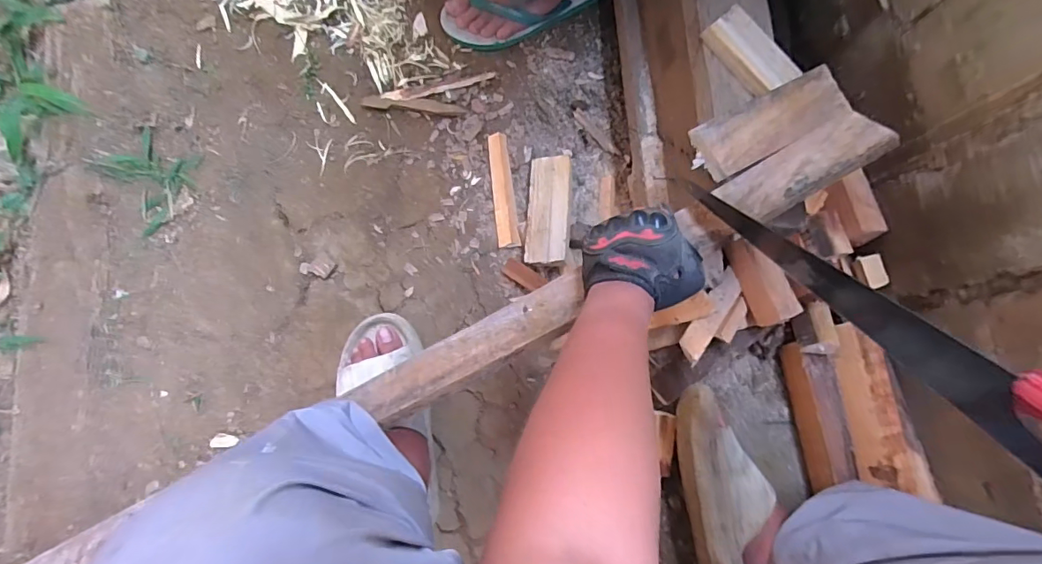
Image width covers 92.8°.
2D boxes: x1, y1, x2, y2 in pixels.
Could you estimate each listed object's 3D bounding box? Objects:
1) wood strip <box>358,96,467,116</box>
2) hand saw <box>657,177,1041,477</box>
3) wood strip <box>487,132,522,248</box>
[{"bbox_3d":[-0.167,-0.276,0.774,0.163,0.006,0.021,8,81,1],"label":"wood strip"},{"bbox_3d":[0.244,0.032,0.329,0.026,0.422,0.064,-15,119,-3],"label":"hand saw"},{"bbox_3d":[-0.027,-0.140,0.755,0.032,0.016,0.178,-6,81,-1],"label":"wood strip"}]

